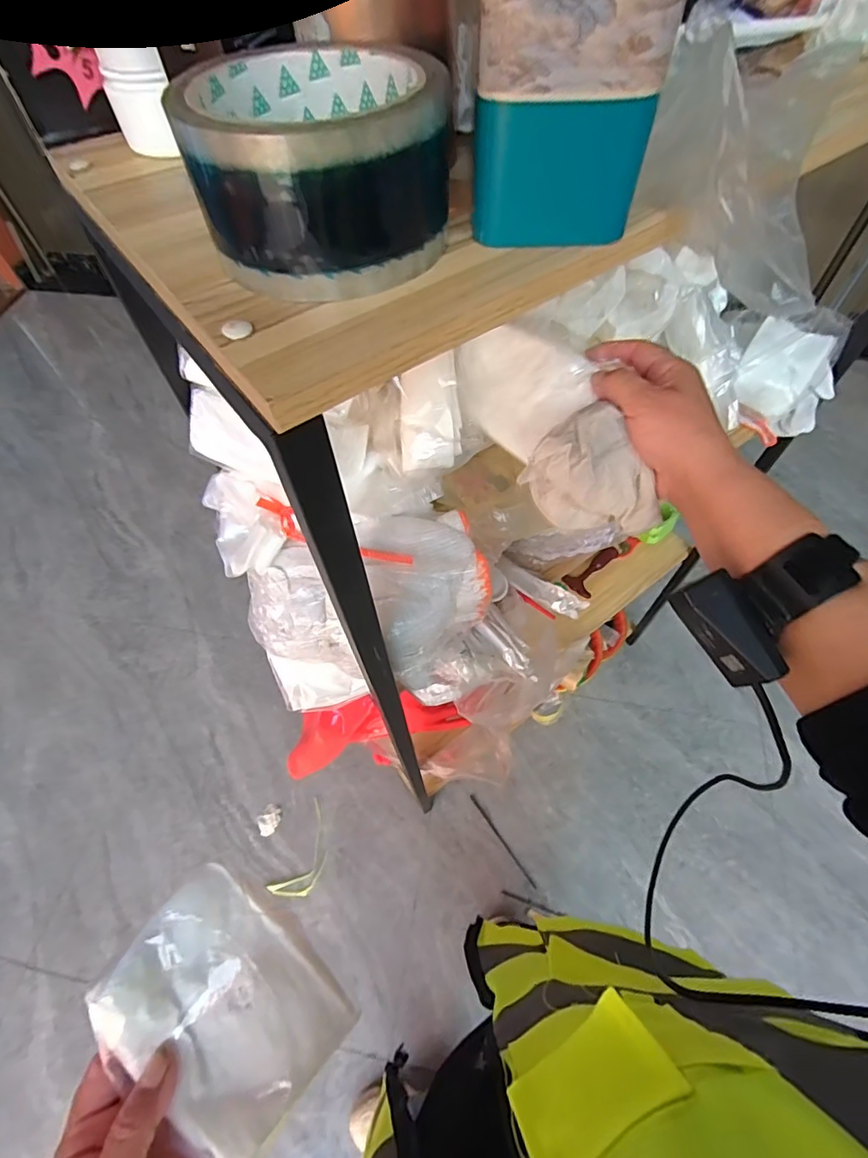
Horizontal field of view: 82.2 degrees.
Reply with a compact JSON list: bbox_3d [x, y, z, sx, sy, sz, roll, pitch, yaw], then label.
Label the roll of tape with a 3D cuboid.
[{"bbox_3d":[-0.043,-0.156,0.185,0.090,0.049,0.091,0,61,1],"label":"roll of tape"}]

